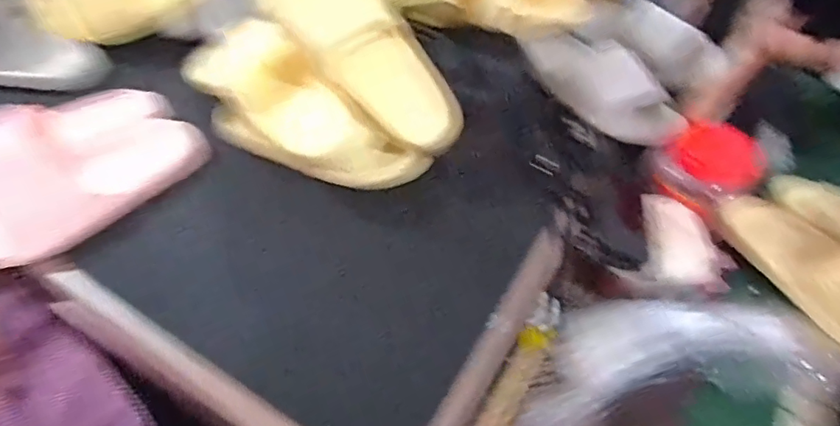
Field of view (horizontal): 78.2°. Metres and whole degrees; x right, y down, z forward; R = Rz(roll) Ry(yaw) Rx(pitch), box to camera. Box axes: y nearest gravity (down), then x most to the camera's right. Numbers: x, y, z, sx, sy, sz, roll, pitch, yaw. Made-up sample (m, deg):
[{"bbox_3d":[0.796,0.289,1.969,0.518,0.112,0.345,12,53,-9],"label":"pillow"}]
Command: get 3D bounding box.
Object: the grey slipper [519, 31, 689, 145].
[{"bbox_3d":[0.228,-0.177,0.672,0.085,0.060,0.245,-24,54,-19],"label":"grey slipper"}]

